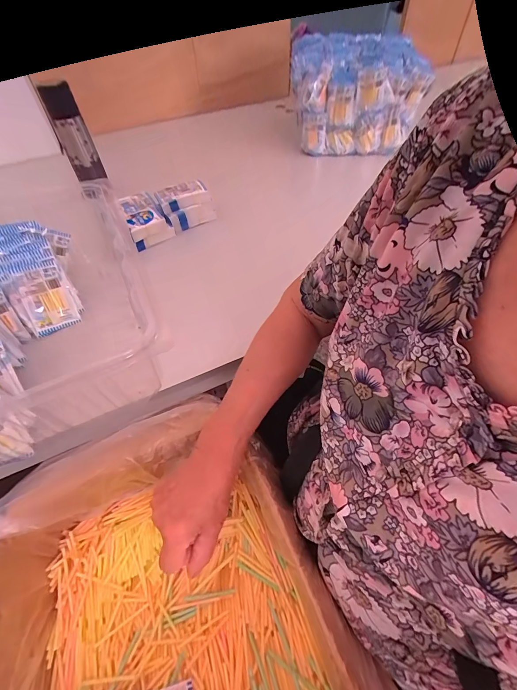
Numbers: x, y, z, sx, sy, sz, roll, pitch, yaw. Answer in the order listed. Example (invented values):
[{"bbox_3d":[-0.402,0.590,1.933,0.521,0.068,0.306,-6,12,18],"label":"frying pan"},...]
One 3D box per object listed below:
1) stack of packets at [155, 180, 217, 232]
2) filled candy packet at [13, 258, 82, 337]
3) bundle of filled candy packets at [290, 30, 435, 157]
[{"bbox_3d":[-0.161,-0.308,0.678,0.108,0.069,0.072,-21,53,-13],"label":"stack of packets"},{"bbox_3d":[-0.338,-0.074,0.493,0.066,0.105,0.018,-28,28,-33],"label":"filled candy packet"},{"bbox_3d":[0.253,-0.731,0.897,0.318,0.202,0.398,-2,51,2],"label":"bundle of filled candy packets"}]

